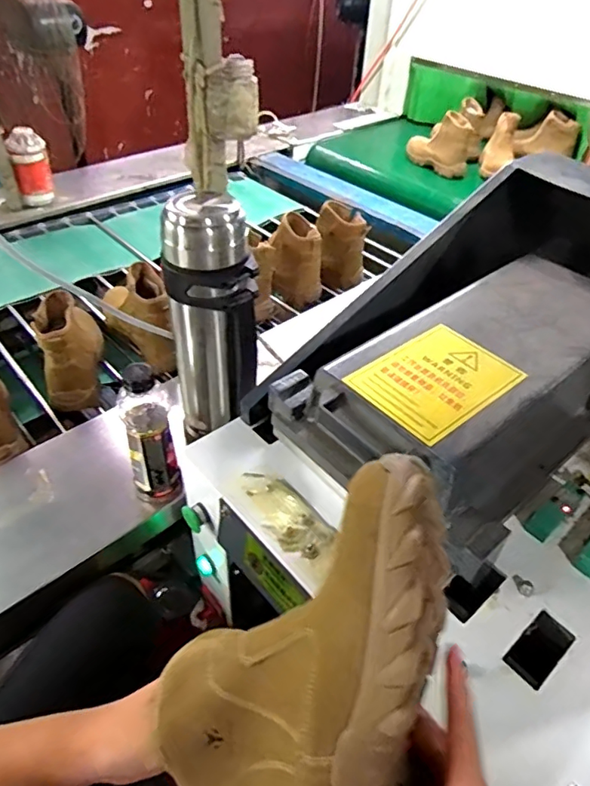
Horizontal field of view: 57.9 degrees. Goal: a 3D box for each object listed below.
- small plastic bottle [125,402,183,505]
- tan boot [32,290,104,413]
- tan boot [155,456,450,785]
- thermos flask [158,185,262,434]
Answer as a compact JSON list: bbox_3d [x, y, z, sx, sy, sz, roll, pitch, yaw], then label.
[{"bbox_3d":[-0.203,0.087,0.757,0.063,0.164,0.053,-13,47,-15],"label":"small plastic bottle"},{"bbox_3d":[-0.398,-0.083,0.948,0.081,0.175,0.151,-5,45,-9],"label":"tan boot"},{"bbox_3d":[0.017,0.167,0.358,0.181,0.263,0.108,15,1,38],"label":"tan boot"},{"bbox_3d":[-0.109,-0.083,0.720,0.114,0.332,0.113,-5,45,-9],"label":"thermos flask"}]

